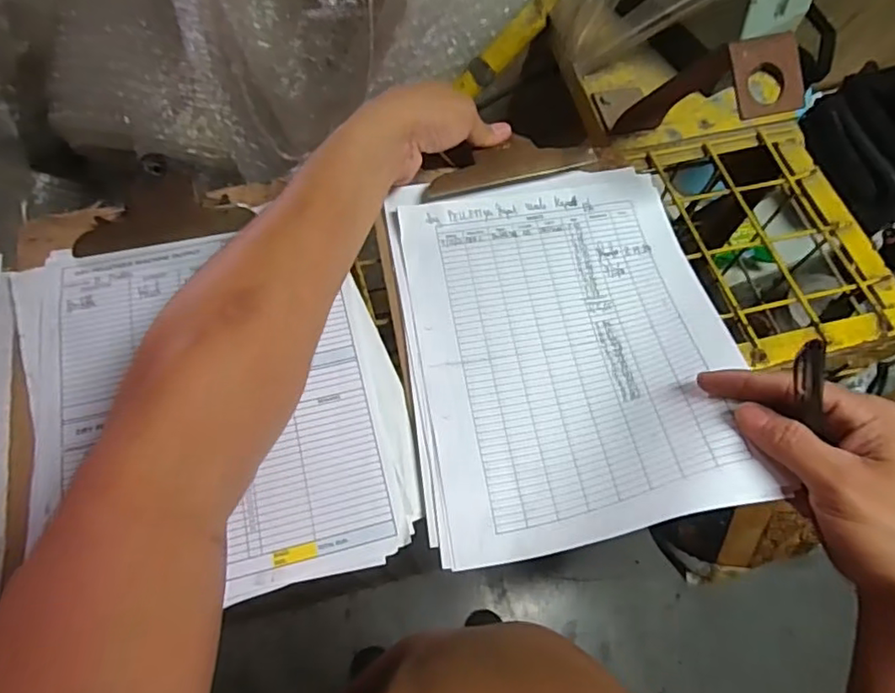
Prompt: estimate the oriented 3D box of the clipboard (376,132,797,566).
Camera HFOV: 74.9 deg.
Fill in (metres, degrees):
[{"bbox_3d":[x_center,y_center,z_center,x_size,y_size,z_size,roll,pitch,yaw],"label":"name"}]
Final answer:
[{"bbox_3d":[0.079,-0.025,0.418,0.226,0.060,0.307,-8,66,-6],"label":"clipboard"}]

